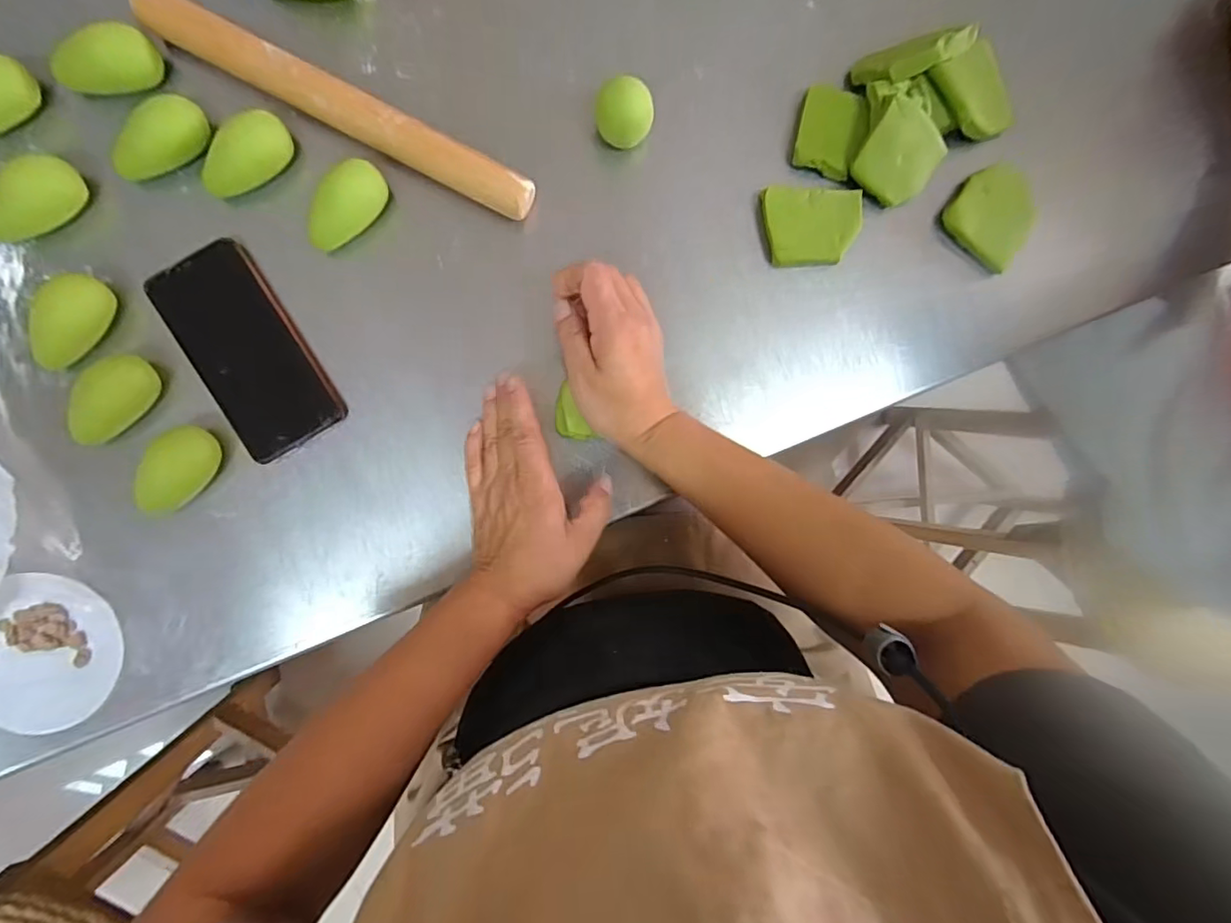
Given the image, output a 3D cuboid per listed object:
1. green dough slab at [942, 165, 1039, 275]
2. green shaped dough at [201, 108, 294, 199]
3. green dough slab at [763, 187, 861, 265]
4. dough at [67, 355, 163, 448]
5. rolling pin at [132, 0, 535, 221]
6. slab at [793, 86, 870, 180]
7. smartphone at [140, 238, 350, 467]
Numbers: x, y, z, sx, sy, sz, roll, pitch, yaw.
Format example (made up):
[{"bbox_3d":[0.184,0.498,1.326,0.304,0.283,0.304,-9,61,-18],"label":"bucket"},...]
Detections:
[{"bbox_3d":[0.315,-0.205,0.458,0.068,0.008,0.077,38,87,-4],"label":"green dough slab"},{"bbox_3d":[-0.271,-0.223,0.410,0.032,0.039,0.071,45,87,-3],"label":"green shaped dough"},{"bbox_3d":[0.157,-0.187,0.444,0.078,0.012,0.058,-1,90,-5],"label":"green dough slab"},{"bbox_3d":[-0.358,-0.043,0.397,0.035,0.030,0.068,29,88,-4],"label":"dough"},{"bbox_3d":[-0.201,-0.260,0.407,0.299,0.029,0.030,26,88,-4],"label":"rolling pin"},{"bbox_3d":[0.172,-0.262,0.444,0.050,0.018,0.061,14,89,-5],"label":"slab"},{"bbox_3d":[-0.276,-0.083,0.415,0.075,0.012,0.158,-32,93,-4],"label":"smartphone"}]

